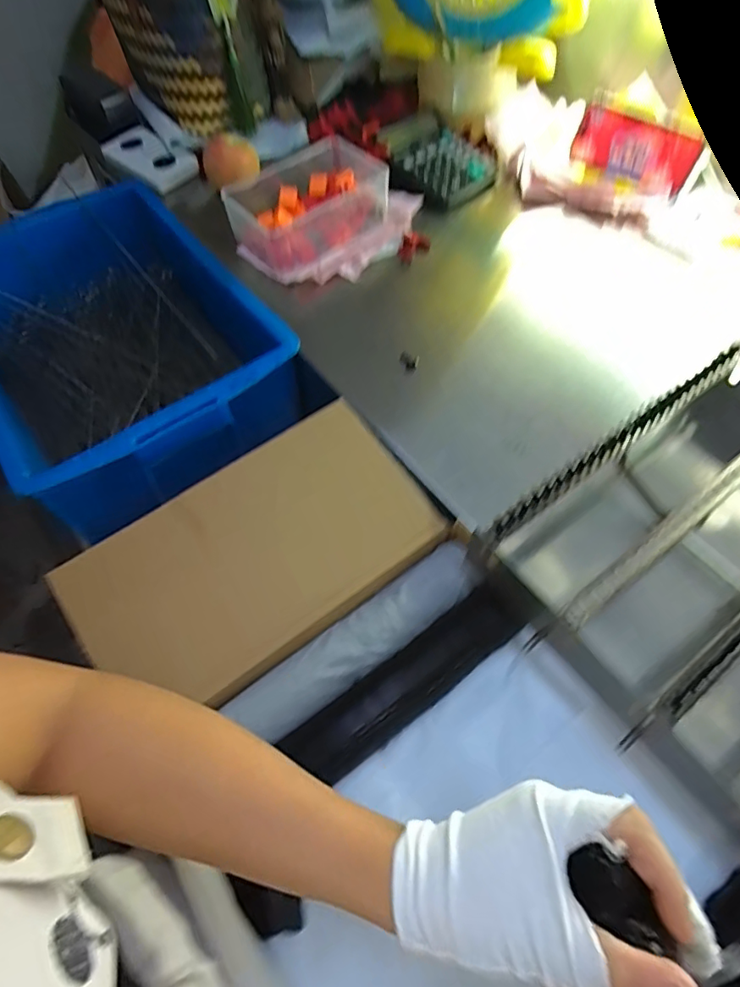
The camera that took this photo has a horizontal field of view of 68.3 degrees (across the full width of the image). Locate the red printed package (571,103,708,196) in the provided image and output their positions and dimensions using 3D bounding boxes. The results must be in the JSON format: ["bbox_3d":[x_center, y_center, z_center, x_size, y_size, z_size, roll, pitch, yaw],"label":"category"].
[{"bbox_3d":[0.351,-0.453,0.724,0.150,0.070,0.025,24,39,12],"label":"red printed package"}]

